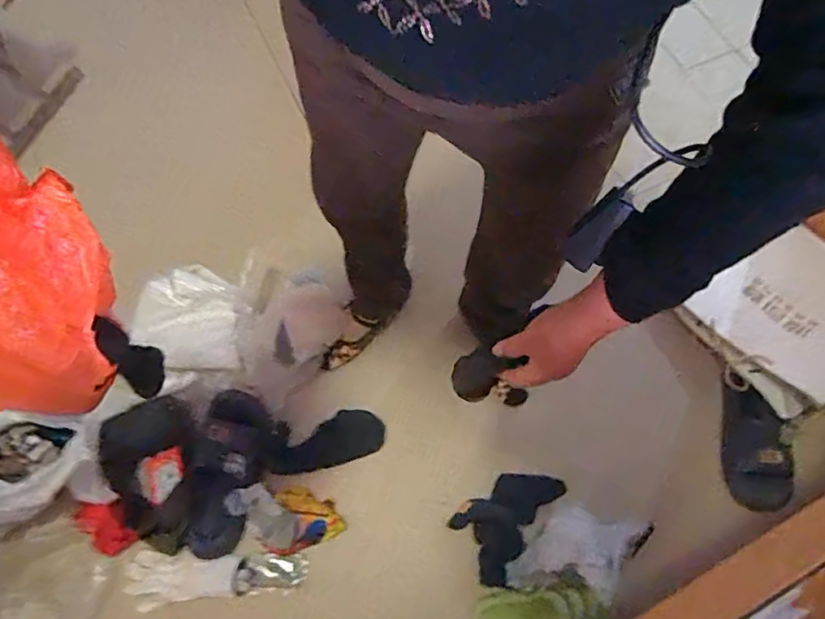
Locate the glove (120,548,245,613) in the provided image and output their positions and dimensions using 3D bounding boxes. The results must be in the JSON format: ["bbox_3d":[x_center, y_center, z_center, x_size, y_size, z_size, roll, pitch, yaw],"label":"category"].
[{"bbox_3d":[-0.402,0.466,0.952,0.193,0.025,0.091,-3,69,-2],"label":"glove"}]

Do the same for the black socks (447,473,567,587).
[{"bbox_3d":[0.162,0.372,0.994,0.126,0.033,0.213,36,72,12],"label":"black socks"}]

